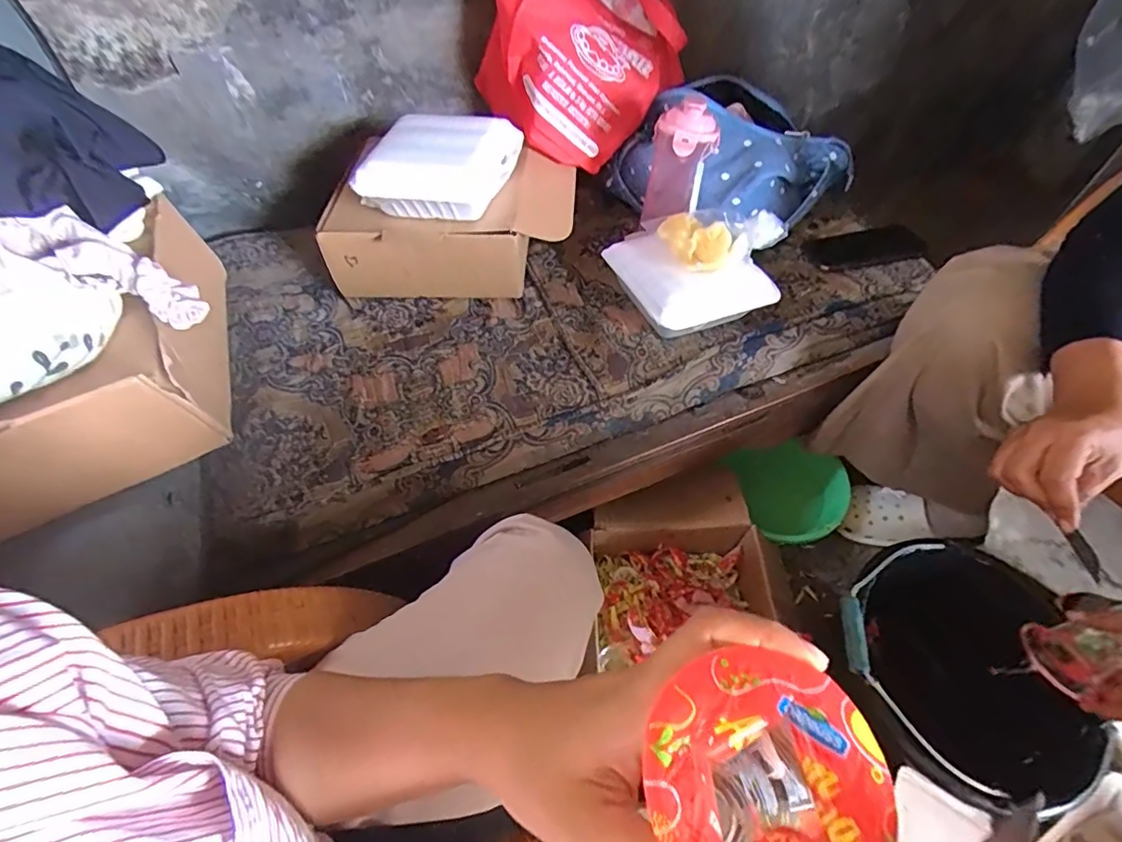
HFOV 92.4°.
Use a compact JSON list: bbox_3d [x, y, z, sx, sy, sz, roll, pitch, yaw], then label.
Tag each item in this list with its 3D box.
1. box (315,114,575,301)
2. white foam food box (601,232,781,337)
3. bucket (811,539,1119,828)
[{"bbox_3d":[-0.150,-0.302,0.743,0.328,0.163,0.196,0,56,1],"label":"box"},{"bbox_3d":[0.164,-0.186,0.712,0.171,0.089,0.162,-19,58,-12],"label":"white foam food box"},{"bbox_3d":[0.441,0.310,0.658,0.266,0.257,0.281,0,56,1],"label":"bucket"}]

